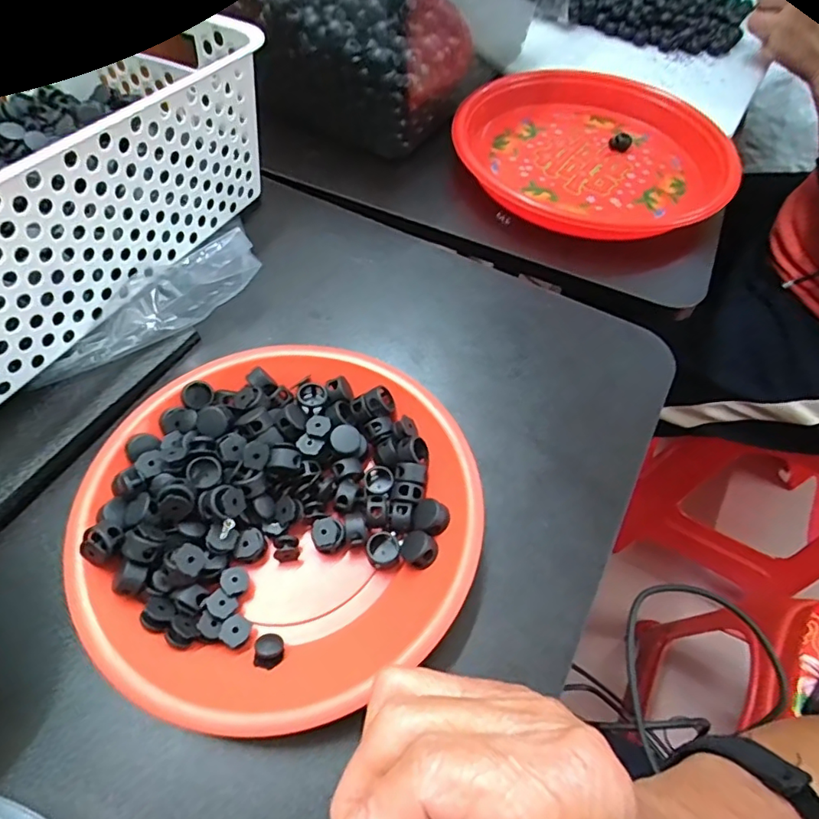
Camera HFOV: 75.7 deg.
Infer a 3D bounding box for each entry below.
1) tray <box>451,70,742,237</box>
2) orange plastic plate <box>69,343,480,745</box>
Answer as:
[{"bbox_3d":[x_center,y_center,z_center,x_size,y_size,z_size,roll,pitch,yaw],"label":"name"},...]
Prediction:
[{"bbox_3d":[0.153,-0.225,0.457,0.226,0.054,0.171,8,57,2],"label":"tray"},{"bbox_3d":[-0.063,0.049,0.271,0.192,0.038,0.189,2,57,-2],"label":"orange plastic plate"}]

